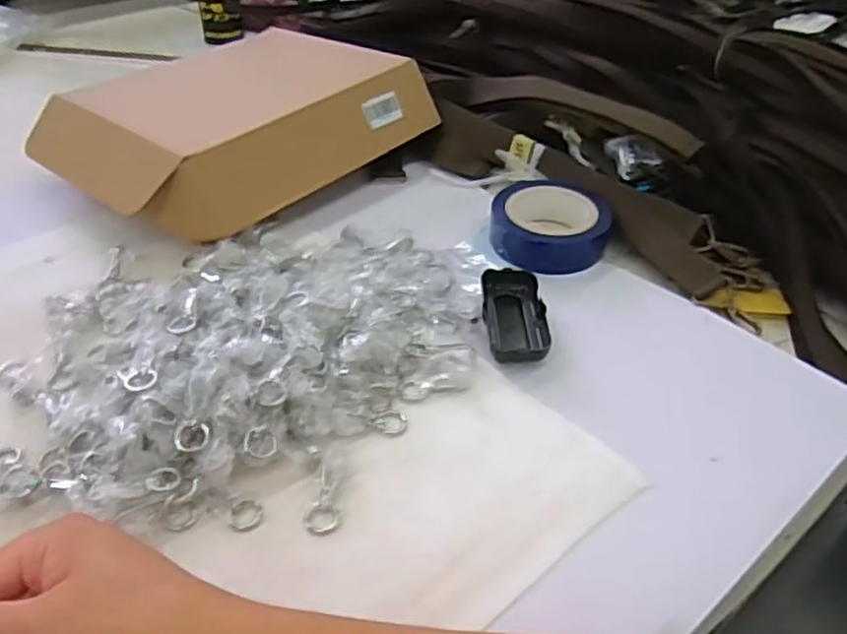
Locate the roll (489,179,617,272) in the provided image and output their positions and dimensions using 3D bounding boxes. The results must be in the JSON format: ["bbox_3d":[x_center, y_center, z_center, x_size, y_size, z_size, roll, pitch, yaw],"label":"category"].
[{"bbox_3d":[0.130,-0.097,0.704,0.121,0.041,0.104,3,41,2],"label":"roll"}]

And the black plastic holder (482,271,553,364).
[{"bbox_3d":[0.080,0.000,0.606,0.052,0.026,0.108,1,41,-1],"label":"black plastic holder"}]

